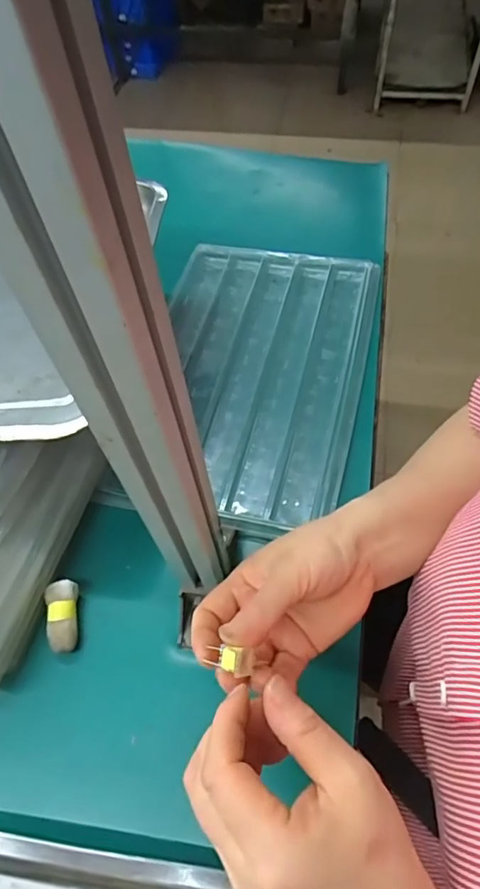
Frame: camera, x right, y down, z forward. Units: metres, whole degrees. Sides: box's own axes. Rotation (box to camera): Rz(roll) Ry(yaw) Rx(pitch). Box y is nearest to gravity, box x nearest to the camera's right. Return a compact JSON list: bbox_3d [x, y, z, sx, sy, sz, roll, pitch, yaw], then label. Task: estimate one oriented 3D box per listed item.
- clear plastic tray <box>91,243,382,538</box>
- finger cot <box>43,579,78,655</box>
[{"bbox_3d":[0.011,-0.071,0.499,0.207,0.022,0.318,11,60,11],"label":"clear plastic tray"},{"bbox_3d":[-0.131,0.129,0.382,0.021,0.025,0.049,-10,59,-2],"label":"finger cot"}]

